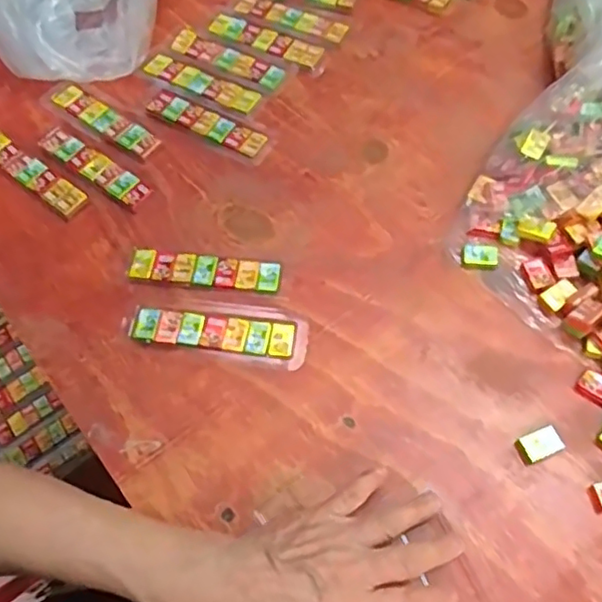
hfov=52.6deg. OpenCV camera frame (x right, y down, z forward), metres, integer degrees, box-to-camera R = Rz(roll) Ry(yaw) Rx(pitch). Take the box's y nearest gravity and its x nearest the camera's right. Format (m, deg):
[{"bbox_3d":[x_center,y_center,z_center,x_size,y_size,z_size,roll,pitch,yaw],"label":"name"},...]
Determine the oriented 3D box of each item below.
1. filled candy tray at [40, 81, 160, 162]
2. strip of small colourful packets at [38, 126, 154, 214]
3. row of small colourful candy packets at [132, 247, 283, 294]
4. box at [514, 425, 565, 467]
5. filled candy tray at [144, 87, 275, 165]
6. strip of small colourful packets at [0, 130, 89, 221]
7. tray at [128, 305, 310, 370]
[{"bbox_3d":[-0.180,-0.164,0.546,0.127,0.009,0.033,30,69,18],"label":"filled candy tray"},{"bbox_3d":[-0.177,-0.116,0.524,0.115,0.010,0.027,33,69,18],"label":"strip of small colourful packets"},{"bbox_3d":[-0.075,-0.023,0.476,0.116,0.009,0.026,7,64,7],"label":"row of small colourful candy packets"},{"bbox_3d":[0.158,0.096,0.405,0.028,0.007,0.018,-23,64,-8],"label":"box"},{"bbox_3d":[-0.083,-0.158,0.544,0.124,0.007,0.030,28,68,17],"label":"filled candy tray"},{"bbox_3d":[-0.231,-0.110,0.524,0.117,0.010,0.026,34,70,19],"label":"strip of small colourful packets"},{"bbox_3d":[-0.060,0.021,0.453,0.132,0.009,0.039,8,64,8],"label":"tray"}]

